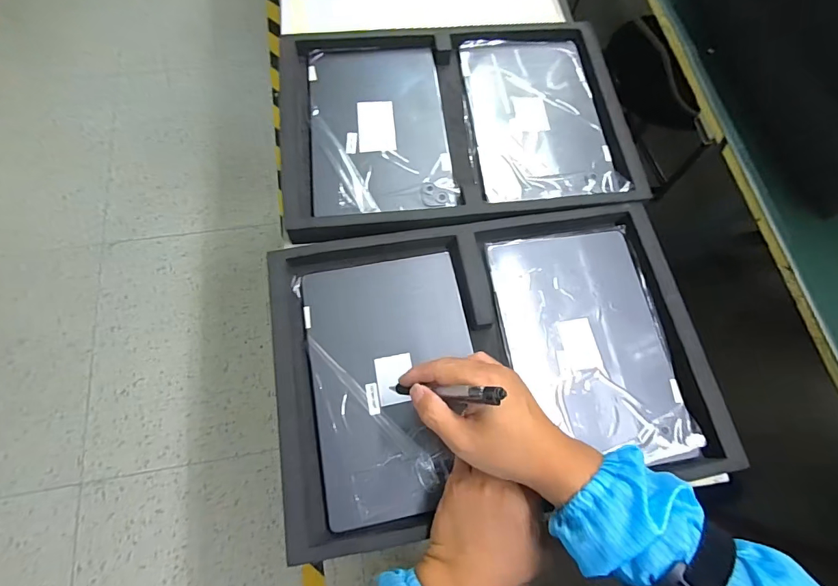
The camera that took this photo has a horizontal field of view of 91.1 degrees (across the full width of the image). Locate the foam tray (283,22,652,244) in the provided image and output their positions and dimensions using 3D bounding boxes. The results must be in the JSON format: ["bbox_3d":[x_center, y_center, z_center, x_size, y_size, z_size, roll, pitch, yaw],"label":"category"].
[{"bbox_3d":[0.042,-0.228,0.531,0.429,0.036,0.313,-8,72,-6],"label":"foam tray"}]

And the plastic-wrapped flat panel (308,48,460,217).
[{"bbox_3d":[-0.051,-0.212,0.522,0.167,0.010,0.245,-5,72,-5],"label":"plastic-wrapped flat panel"}]

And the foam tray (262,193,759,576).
[{"bbox_3d":[0.076,0.067,0.429,0.438,0.052,0.305,-9,72,-7],"label":"foam tray"}]

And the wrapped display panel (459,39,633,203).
[{"bbox_3d":[0.154,-0.239,0.547,0.168,0.016,0.259,-5,72,-6],"label":"wrapped display panel"}]

